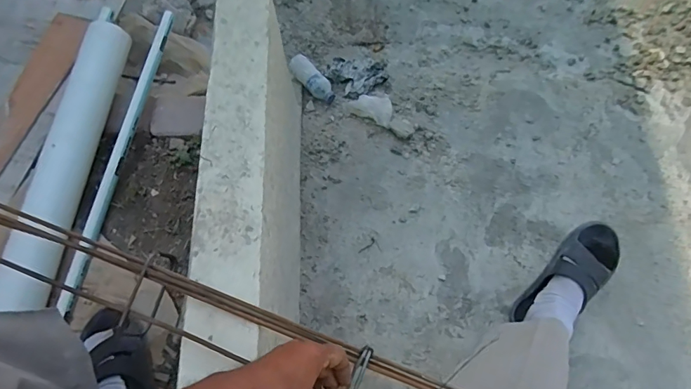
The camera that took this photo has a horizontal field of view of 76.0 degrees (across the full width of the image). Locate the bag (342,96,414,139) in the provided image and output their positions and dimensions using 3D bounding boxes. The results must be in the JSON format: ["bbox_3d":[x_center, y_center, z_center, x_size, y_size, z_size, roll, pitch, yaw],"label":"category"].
[{"bbox_3d":[0.101,-0.224,1.173,0.198,0.046,0.103,31,69,14],"label":"bag"}]

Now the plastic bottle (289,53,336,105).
[{"bbox_3d":[-0.092,-0.317,1.210,0.054,0.047,0.156,-40,84,-16],"label":"plastic bottle"}]

